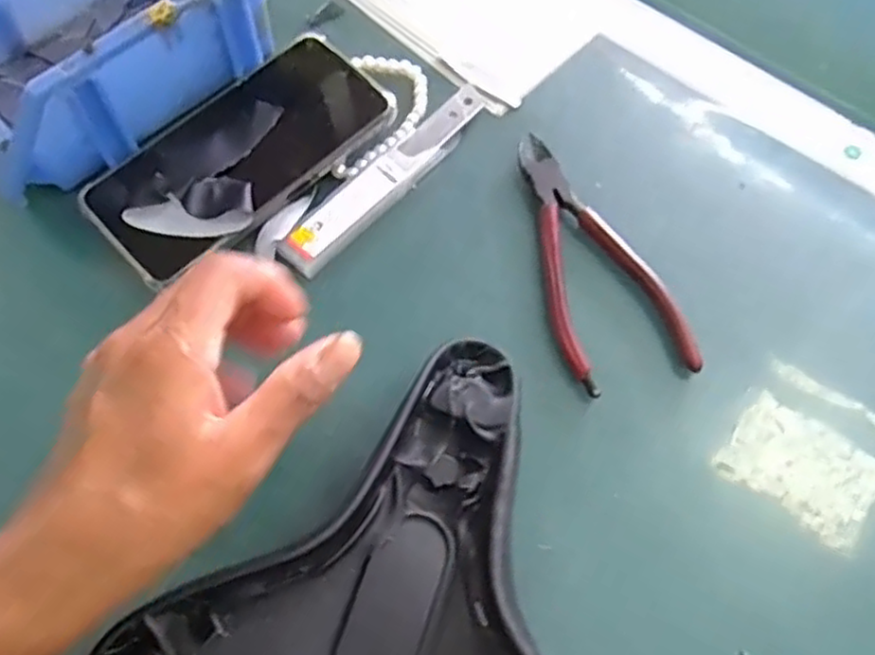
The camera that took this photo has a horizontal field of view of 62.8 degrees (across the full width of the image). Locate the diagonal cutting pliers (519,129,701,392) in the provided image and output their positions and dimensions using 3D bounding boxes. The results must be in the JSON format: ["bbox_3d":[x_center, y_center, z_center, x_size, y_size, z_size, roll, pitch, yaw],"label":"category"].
[{"bbox_3d":[0.077,-0.038,0.388,0.064,0.013,0.153,-19,69,-11],"label":"diagonal cutting pliers"}]

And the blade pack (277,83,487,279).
[{"bbox_3d":[-0.025,-0.084,0.397,0.023,0.013,0.153,39,70,13],"label":"blade pack"}]

